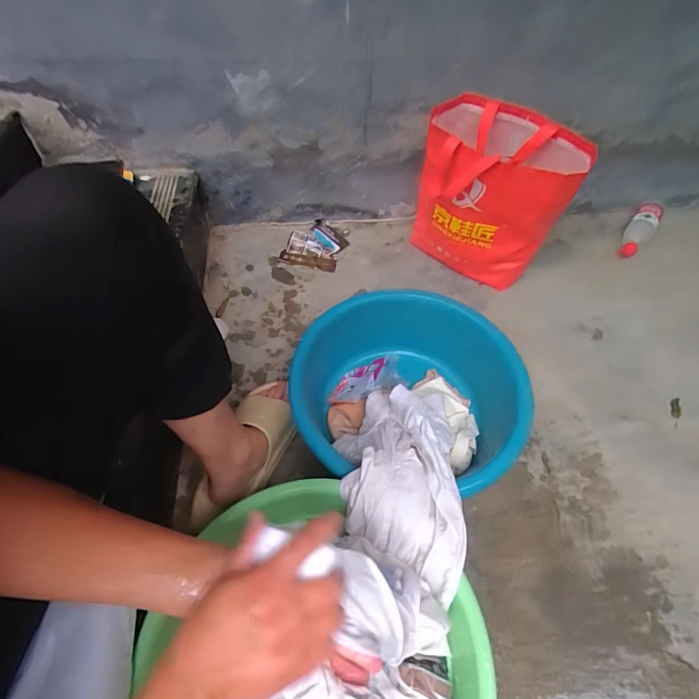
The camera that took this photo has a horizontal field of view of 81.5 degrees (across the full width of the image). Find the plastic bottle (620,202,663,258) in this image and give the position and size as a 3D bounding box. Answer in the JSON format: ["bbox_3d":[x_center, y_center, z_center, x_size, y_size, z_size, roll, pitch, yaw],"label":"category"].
[{"bbox_3d":[0.743,-0.310,1.034,0.059,0.061,0.200,33,73,20],"label":"plastic bottle"}]

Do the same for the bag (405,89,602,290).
[{"bbox_3d":[0.290,-0.310,0.868,0.281,0.329,0.207,14,55,8],"label":"bag"}]

